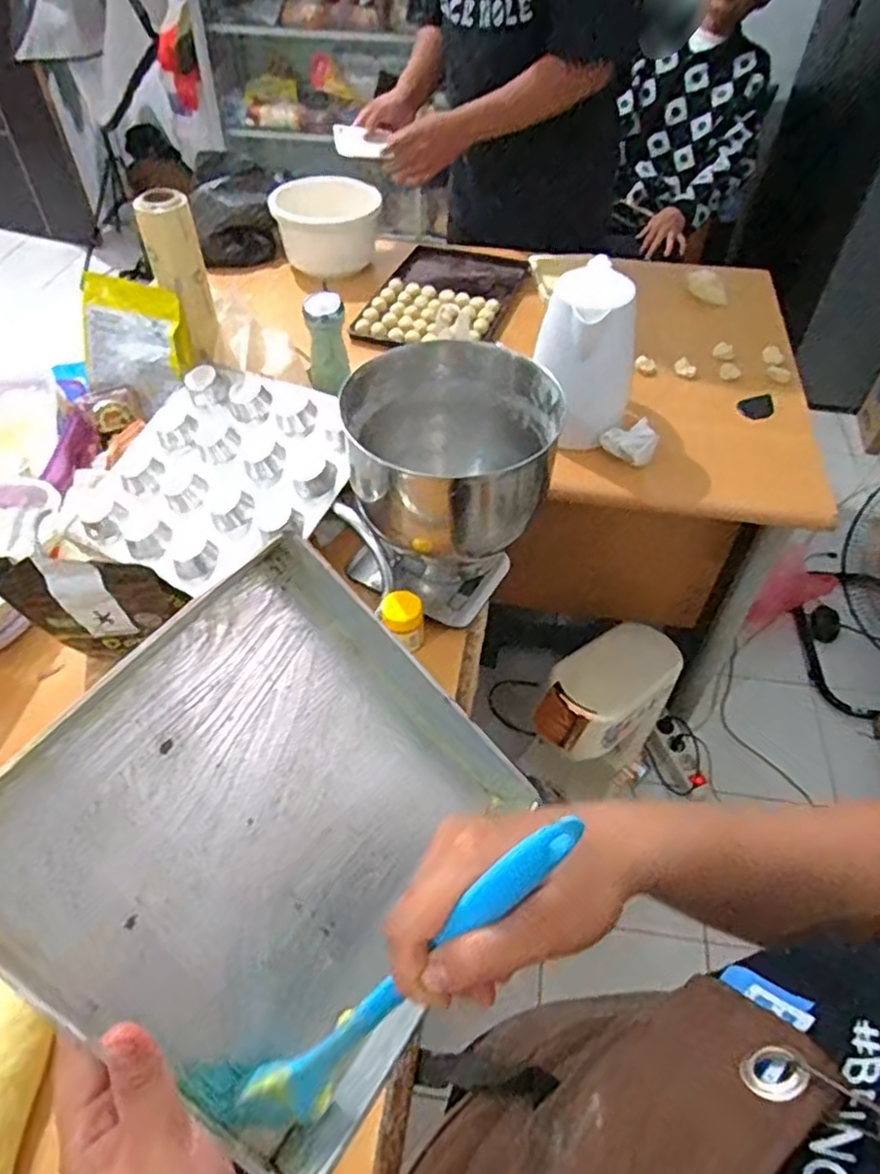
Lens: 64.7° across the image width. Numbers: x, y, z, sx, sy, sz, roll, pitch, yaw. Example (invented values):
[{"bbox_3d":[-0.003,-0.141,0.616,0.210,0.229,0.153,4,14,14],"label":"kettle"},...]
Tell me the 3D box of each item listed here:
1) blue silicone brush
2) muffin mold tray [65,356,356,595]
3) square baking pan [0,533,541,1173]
[{"bbox_3d":[-0.025,0.172,0.298,0.049,0.230,0.038,18,31,-48],"label":"blue silicone brush"},{"bbox_3d":[-0.272,-0.141,0.859,0.300,0.043,0.300,22,71,19],"label":"muffin mold tray"},{"bbox_3d":[-0.079,0.125,0.367,0.232,0.043,0.242,50,55,-11],"label":"square baking pan"}]

